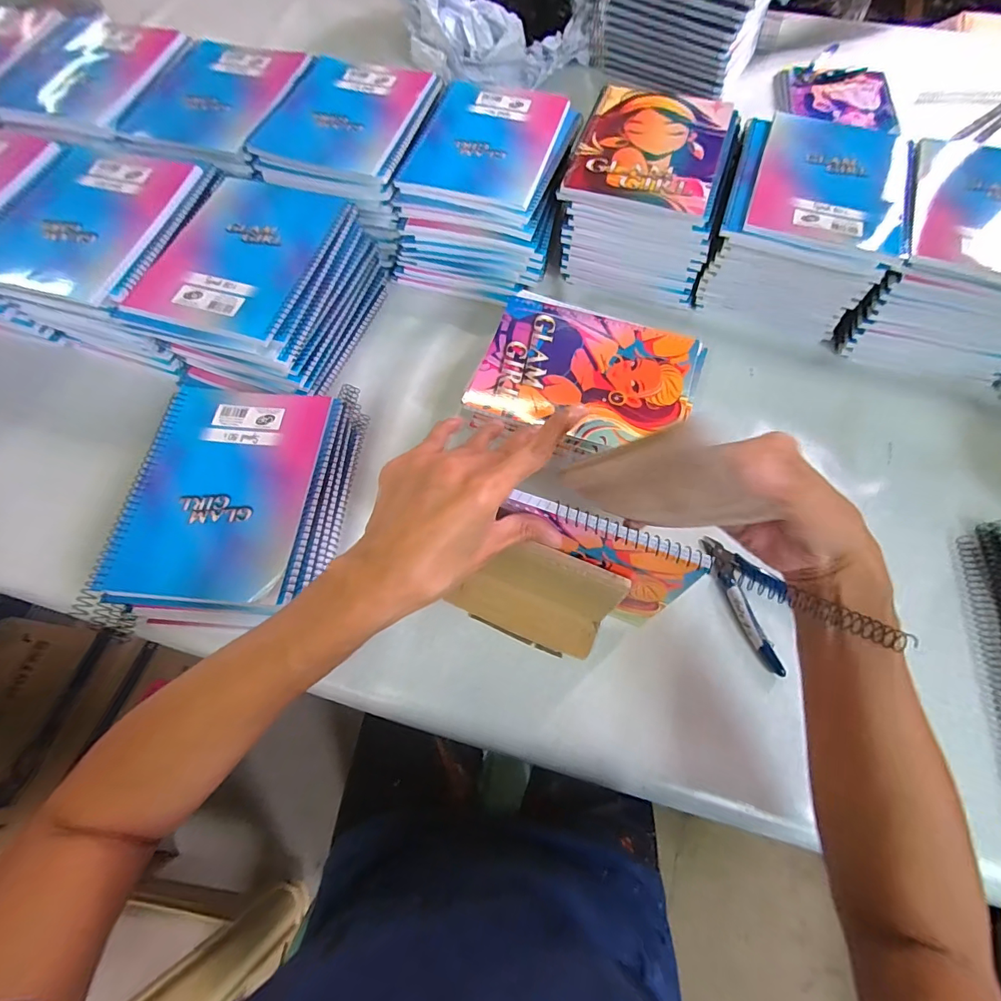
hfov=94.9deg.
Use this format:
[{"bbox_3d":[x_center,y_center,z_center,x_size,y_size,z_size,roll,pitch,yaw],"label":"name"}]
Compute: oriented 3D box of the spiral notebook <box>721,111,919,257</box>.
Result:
[{"bbox_3d":[0.332,-0.332,0.477,0.166,0.017,0.195,18,67,7],"label":"spiral notebook"}]

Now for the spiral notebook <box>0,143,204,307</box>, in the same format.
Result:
[{"bbox_3d":[-0.415,-0.279,0.445,0.172,0.017,0.198,13,67,5],"label":"spiral notebook"}]

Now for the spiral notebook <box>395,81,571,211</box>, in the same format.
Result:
[{"bbox_3d":[-0.016,-0.403,0.518,0.148,0.017,0.188,14,67,5],"label":"spiral notebook"}]

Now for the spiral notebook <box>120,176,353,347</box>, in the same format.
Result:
[{"bbox_3d":[-0.251,-0.245,0.454,0.148,0.016,0.193,15,67,6],"label":"spiral notebook"}]

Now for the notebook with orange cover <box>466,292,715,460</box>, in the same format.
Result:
[{"bbox_3d":[0.082,-0.117,0.439,0.199,0.007,0.163,20,68,8],"label":"notebook with orange cover"}]

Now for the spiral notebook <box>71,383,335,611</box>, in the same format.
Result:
[{"bbox_3d":[-0.239,-0.014,0.399,0.146,0.013,0.196,4,66,1],"label":"spiral notebook"}]

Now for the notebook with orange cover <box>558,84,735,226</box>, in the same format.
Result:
[{"bbox_3d":[0.164,-0.387,0.499,0.147,0.012,0.193,18,67,7],"label":"notebook with orange cover"}]

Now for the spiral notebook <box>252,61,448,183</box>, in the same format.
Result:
[{"bbox_3d":[-0.169,-0.443,0.522,0.162,0.014,0.184,16,67,6],"label":"spiral notebook"}]

